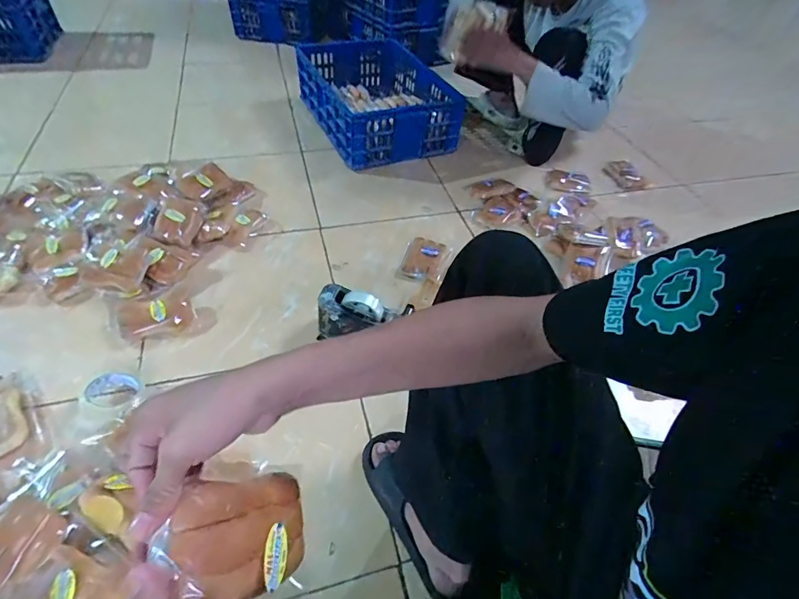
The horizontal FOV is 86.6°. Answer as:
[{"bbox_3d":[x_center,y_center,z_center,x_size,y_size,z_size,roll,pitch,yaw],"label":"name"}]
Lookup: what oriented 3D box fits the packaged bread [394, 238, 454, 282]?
[{"bbox_3d":[0.065,-0.097,1.070,0.120,0.045,0.169,18,49,10],"label":"packaged bread"}]

